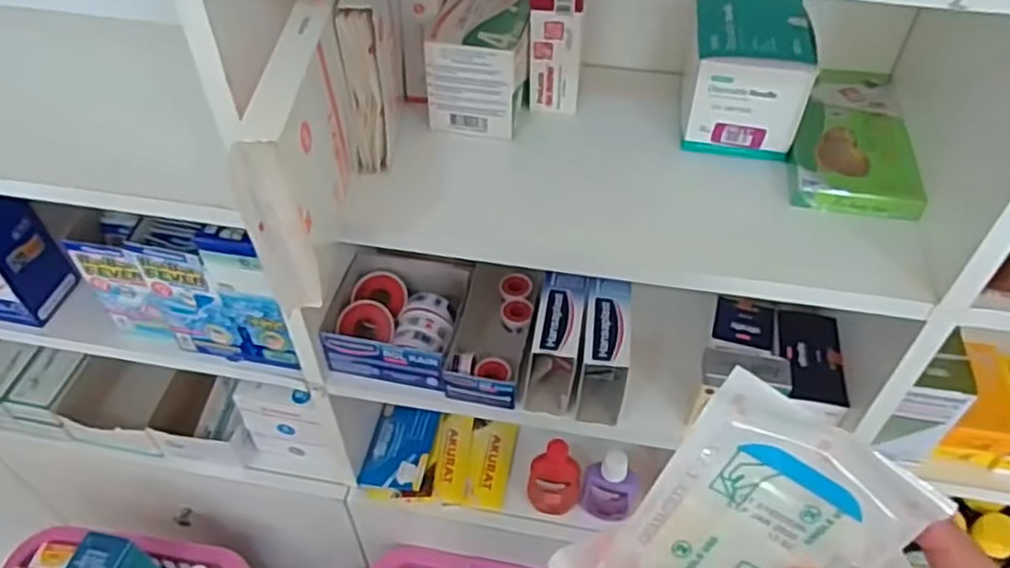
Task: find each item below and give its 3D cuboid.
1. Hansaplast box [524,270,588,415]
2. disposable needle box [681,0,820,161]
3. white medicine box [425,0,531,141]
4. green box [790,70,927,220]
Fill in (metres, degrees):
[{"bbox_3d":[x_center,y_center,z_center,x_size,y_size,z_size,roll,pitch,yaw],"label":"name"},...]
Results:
[{"bbox_3d":[0.049,0.056,0.677,0.043,0.093,0.095,8,48,7],"label":"Hansaplast box"},{"bbox_3d":[0.191,-0.167,0.588,0.089,0.090,0.097,9,48,8],"label":"disposable needle box"},{"bbox_3d":[-0.016,-0.193,0.610,0.072,0.089,0.110,9,48,8],"label":"white medicine box"},{"bbox_3d":[0.278,-0.122,0.591,0.092,0.023,0.176,8,48,7],"label":"green box"}]

